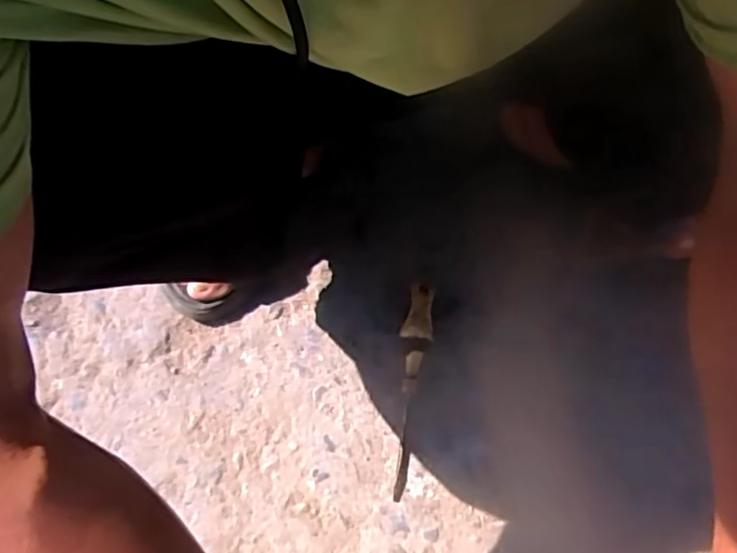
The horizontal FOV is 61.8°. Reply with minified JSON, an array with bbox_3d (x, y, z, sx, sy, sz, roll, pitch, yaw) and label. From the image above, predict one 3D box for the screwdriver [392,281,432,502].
[{"bbox_3d":[0.042,0.109,0.607,0.029,0.033,0.206,7,70,2],"label":"screwdriver"}]

